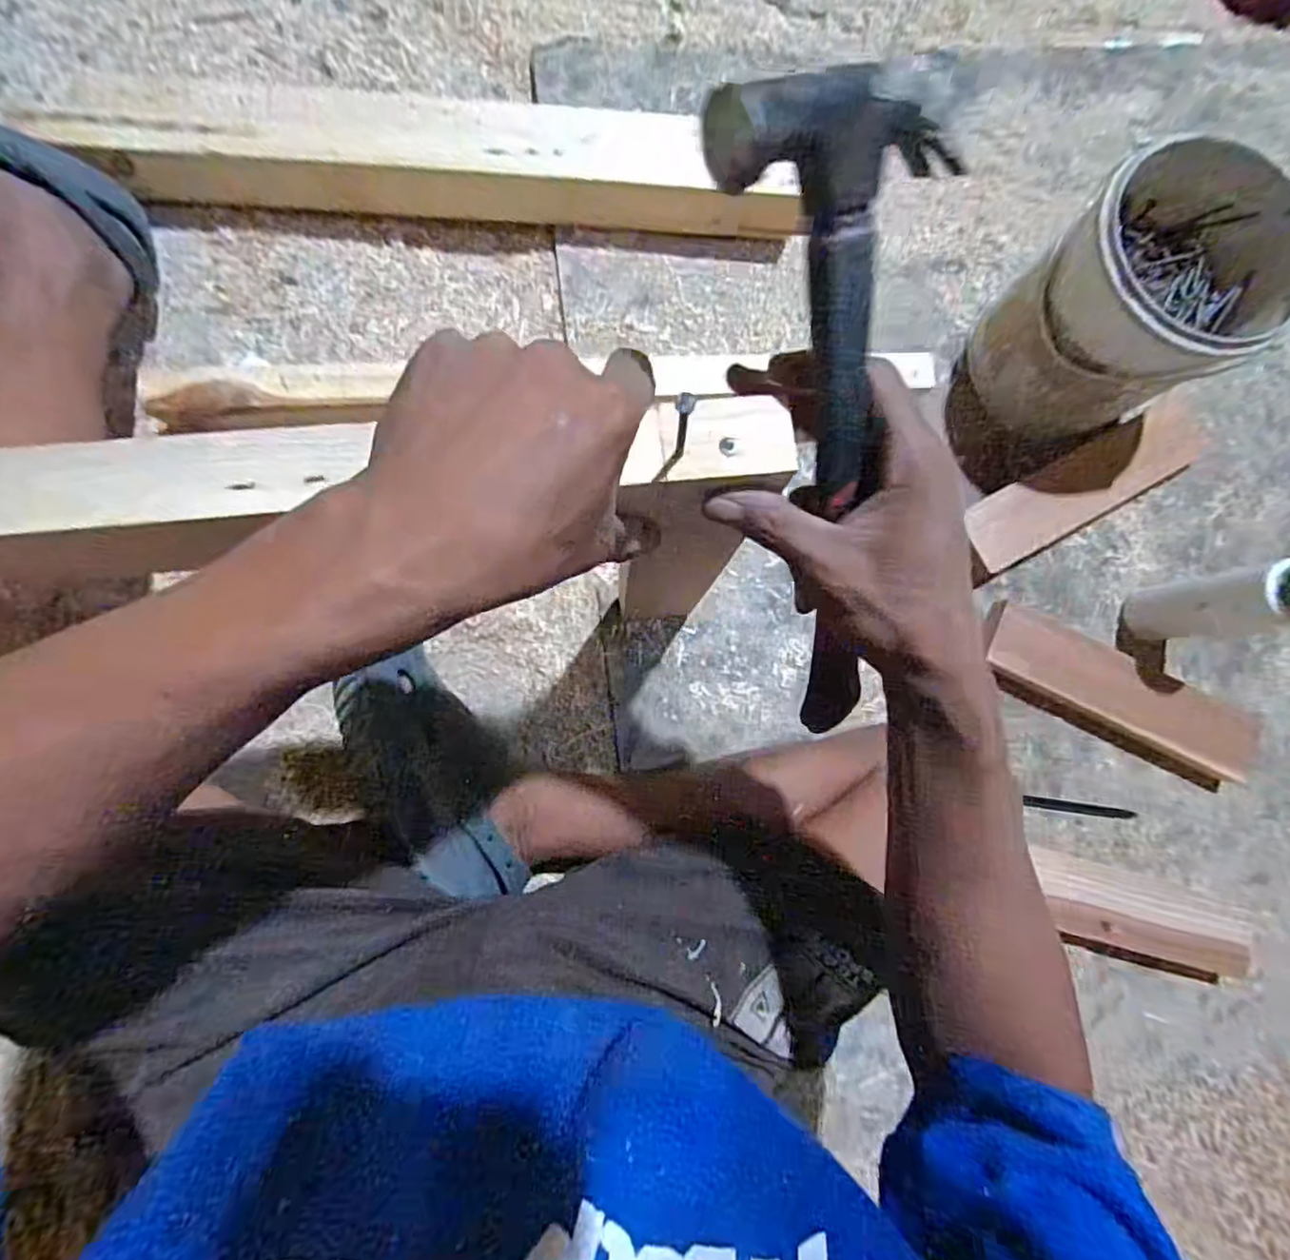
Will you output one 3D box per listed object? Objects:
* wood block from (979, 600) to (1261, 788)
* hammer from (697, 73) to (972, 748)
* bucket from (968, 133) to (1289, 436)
[{"bbox_3d":[0.482,0.061,0.629,0.307,0.018,0.073,25,82,-2],"label":"wood block"},{"bbox_3d":[0.084,-0.064,0.279,0.100,0.029,0.282,-17,128,-7],"label":"hammer"},{"bbox_3d":[0.436,-0.295,0.581,0.200,0.184,0.175,-33,88,-6],"label":"bucket"}]

